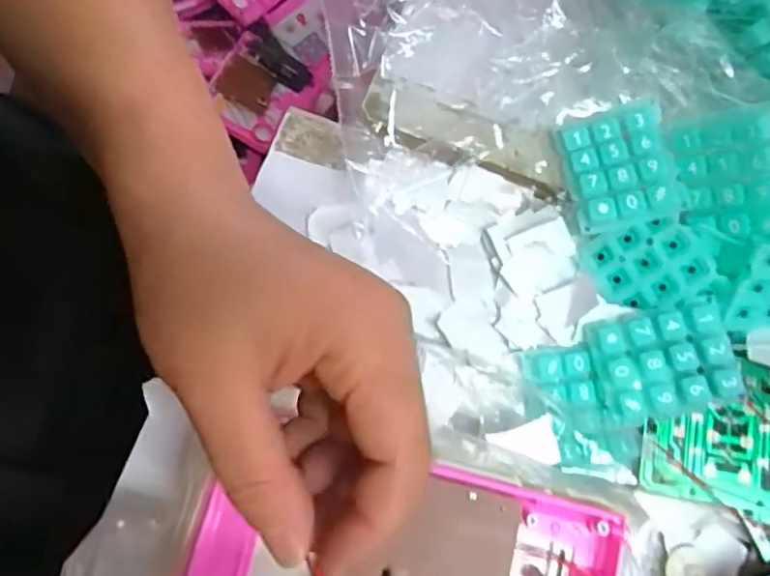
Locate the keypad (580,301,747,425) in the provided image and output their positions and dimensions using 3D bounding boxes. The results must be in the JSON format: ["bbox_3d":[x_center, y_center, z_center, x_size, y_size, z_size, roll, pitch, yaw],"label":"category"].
[{"bbox_3d":[0.127,0.035,0.282,0.057,0.011,0.047,-15,83,13],"label":"keypad"}]

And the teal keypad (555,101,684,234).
[{"bbox_3d":[0.111,-0.057,0.295,0.045,0.010,0.054,-14,81,19],"label":"teal keypad"}]

